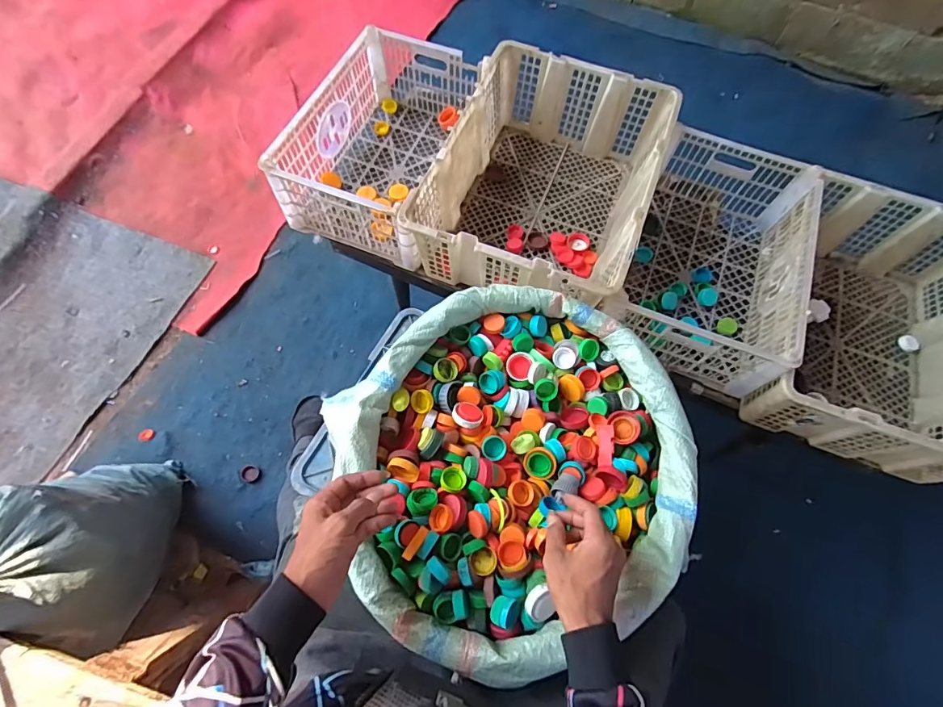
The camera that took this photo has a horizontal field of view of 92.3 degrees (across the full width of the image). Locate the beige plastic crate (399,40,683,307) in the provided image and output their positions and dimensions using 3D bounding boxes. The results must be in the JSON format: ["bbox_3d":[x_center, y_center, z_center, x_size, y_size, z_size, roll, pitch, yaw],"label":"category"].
[{"bbox_3d":[0.131,-0.307,0.837,0.349,0.186,0.477,22,68,5],"label":"beige plastic crate"}]

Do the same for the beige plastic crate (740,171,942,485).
[{"bbox_3d":[0.714,-0.052,0.802,0.360,0.201,0.479,21,68,5],"label":"beige plastic crate"}]

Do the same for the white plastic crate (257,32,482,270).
[{"bbox_3d":[-0.155,-0.409,0.888,0.276,0.152,0.419,22,68,5],"label":"white plastic crate"}]

